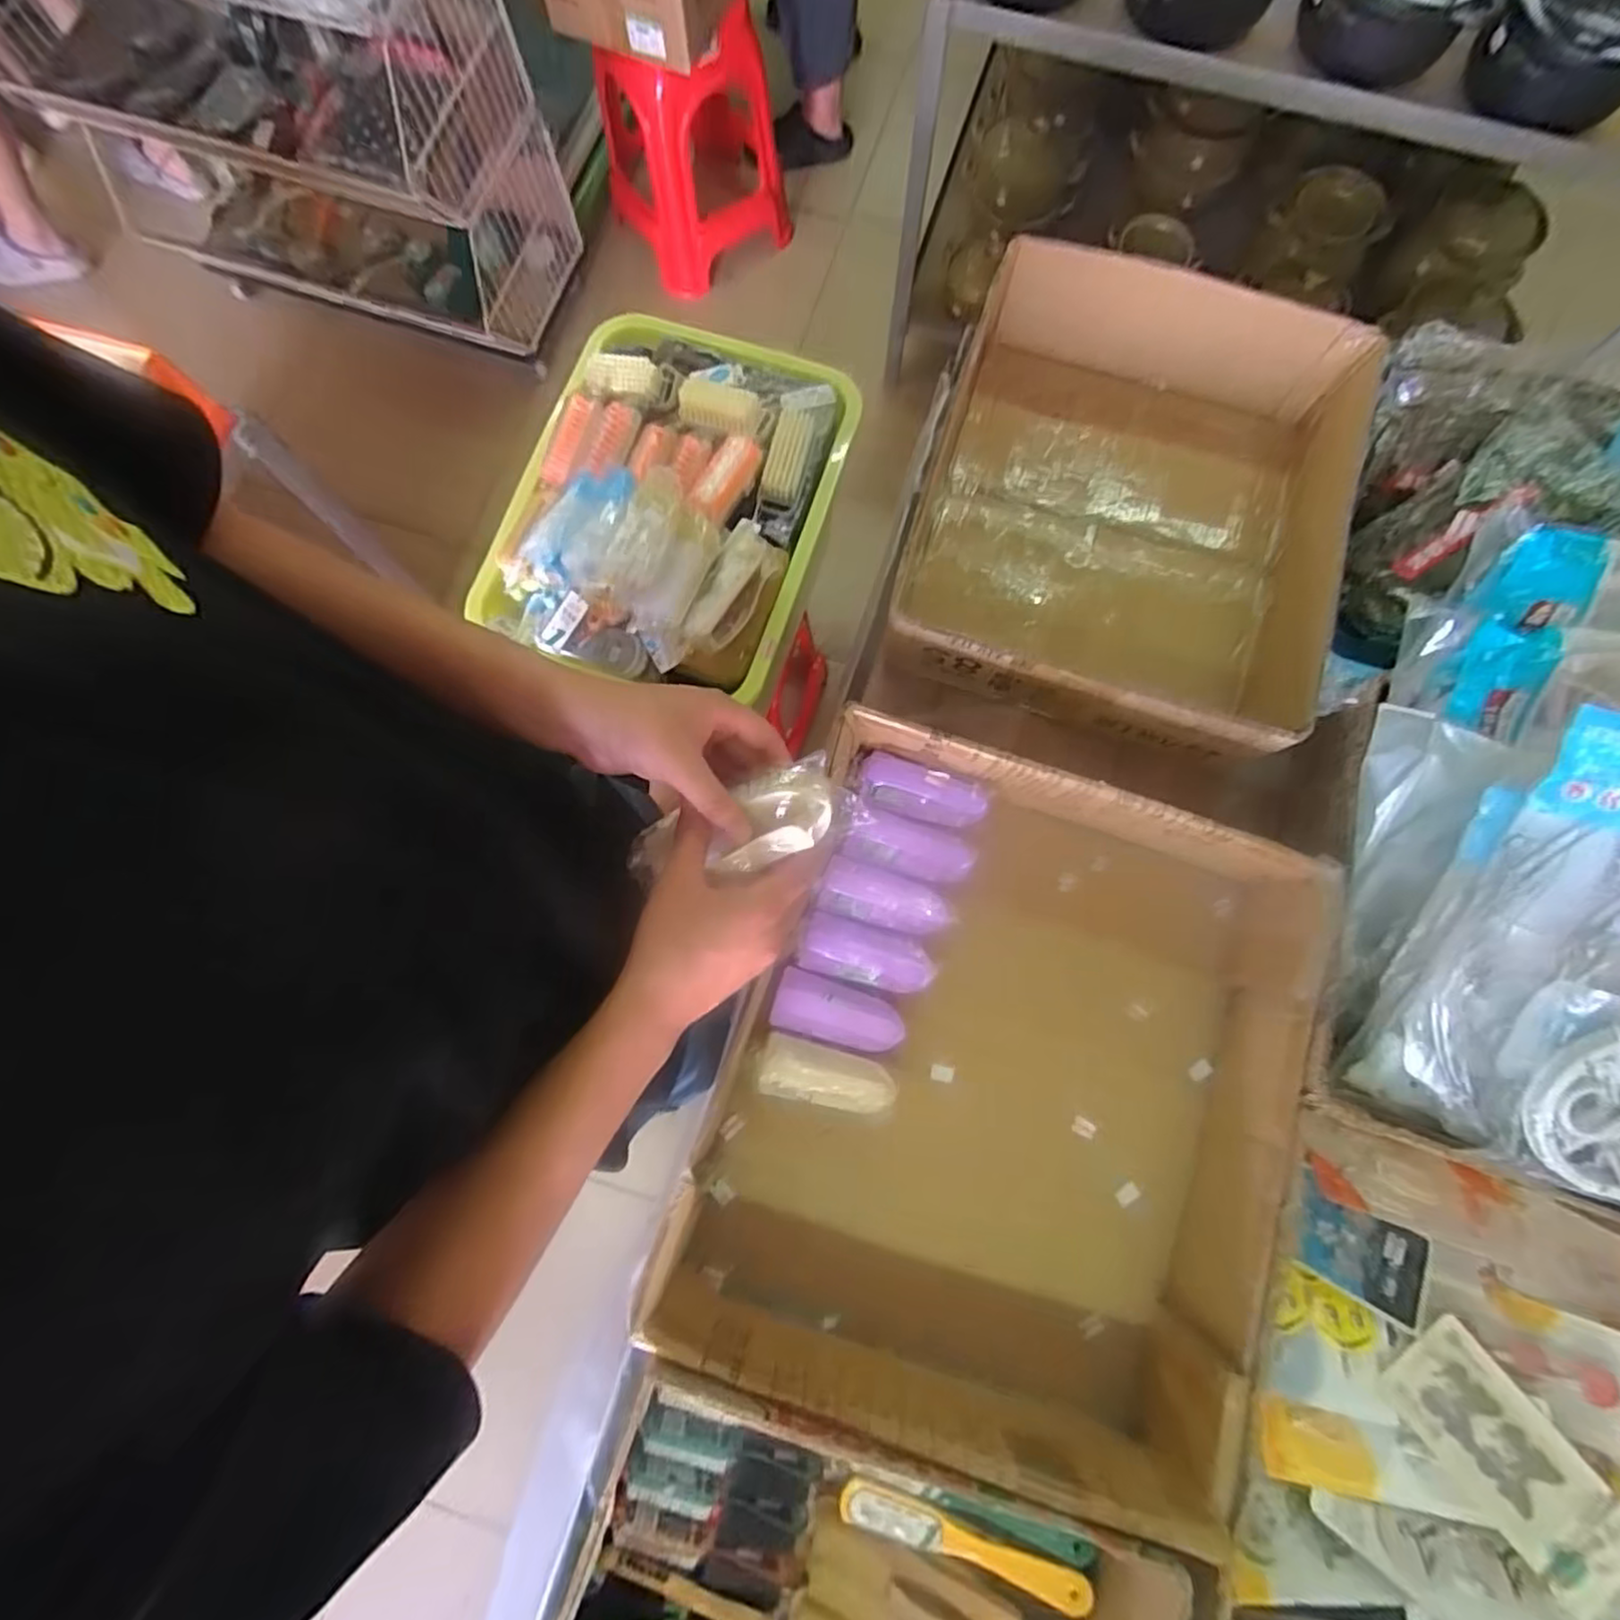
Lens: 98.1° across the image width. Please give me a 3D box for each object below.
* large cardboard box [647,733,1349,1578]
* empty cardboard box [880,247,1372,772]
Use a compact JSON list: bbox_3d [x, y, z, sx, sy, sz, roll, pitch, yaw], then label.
[{"bbox_3d":[0.182,0.255,0.679,0.485,0.153,0.570,19,79,4],"label":"large cardboard box"},{"bbox_3d":[0.336,-0.340,0.789,0.390,0.136,0.483,19,79,4],"label":"empty cardboard box"}]

